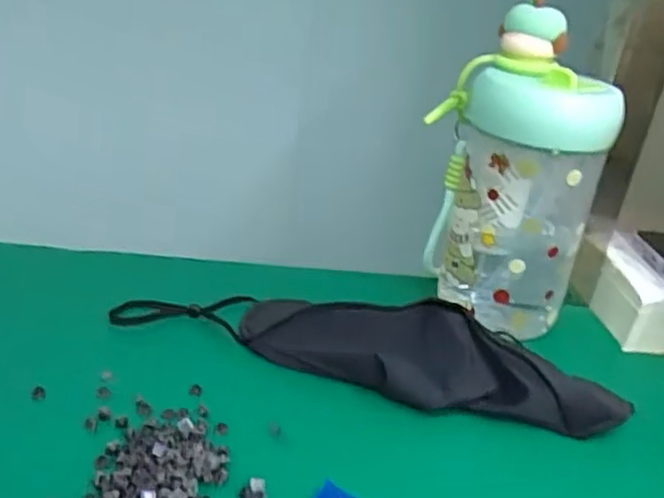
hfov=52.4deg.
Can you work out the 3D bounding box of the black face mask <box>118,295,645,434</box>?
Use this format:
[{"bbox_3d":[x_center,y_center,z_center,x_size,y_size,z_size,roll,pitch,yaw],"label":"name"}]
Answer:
[{"bbox_3d":[0.019,0.048,0.388,0.279,0.028,0.057,14,28,14],"label":"black face mask"}]

